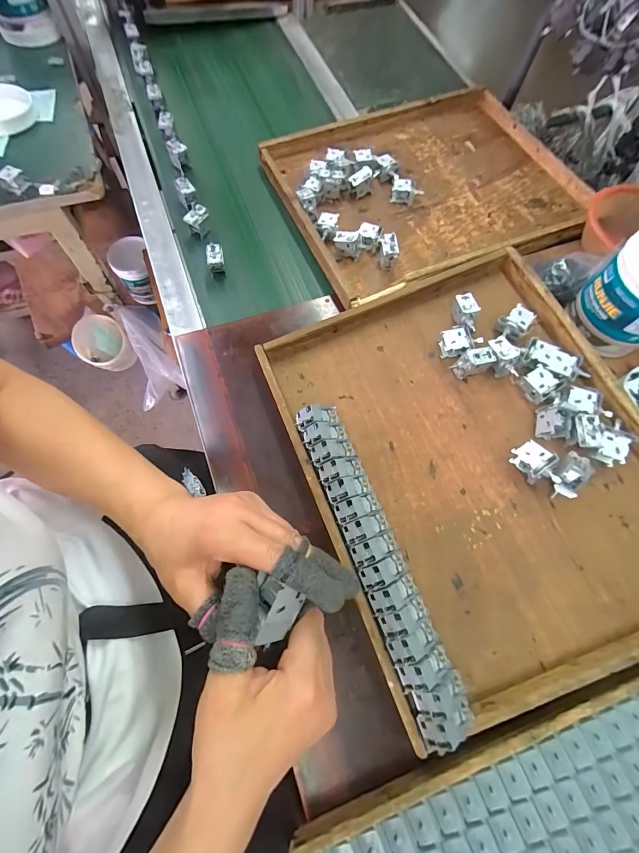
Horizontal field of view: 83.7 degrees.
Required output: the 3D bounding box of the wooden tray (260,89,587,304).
[{"bbox_3d":[0.188,-0.426,0.630,0.479,0.038,0.394,-24,73,-9],"label":"wooden tray"}]

